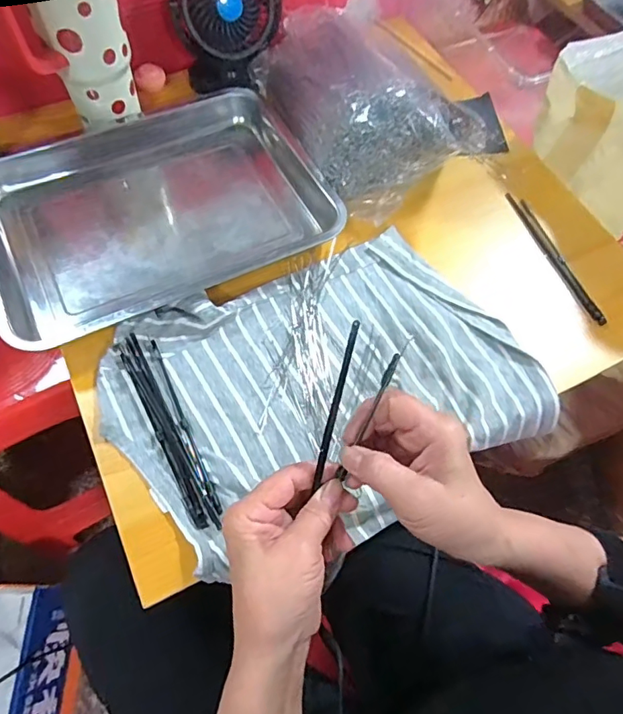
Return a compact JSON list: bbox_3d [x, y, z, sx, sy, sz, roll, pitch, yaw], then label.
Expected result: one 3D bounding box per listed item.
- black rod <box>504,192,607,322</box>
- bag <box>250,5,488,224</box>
[{"bbox_3d":[0.267,-0.113,0.543,0.015,0.004,0.183,-25,66,8],"label":"black rod"},{"bbox_3d":[0.061,-0.291,0.566,0.171,0.099,0.268,-22,68,-13],"label":"bag"}]

